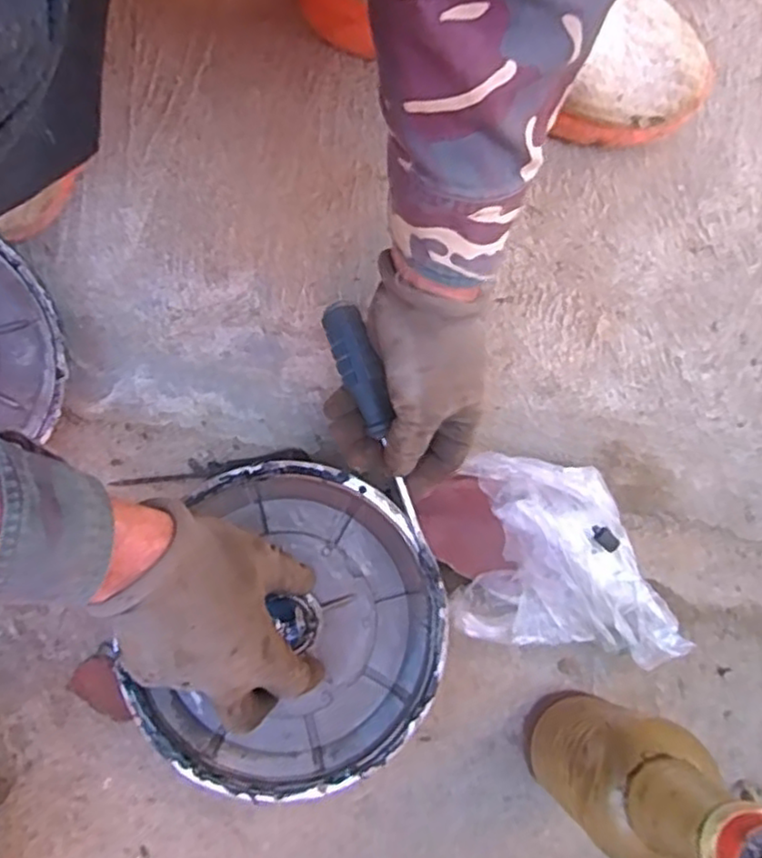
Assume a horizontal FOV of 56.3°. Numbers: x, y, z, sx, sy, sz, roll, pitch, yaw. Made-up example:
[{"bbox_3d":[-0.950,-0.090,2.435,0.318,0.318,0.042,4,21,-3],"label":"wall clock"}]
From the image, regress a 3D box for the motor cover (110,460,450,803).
[{"bbox_3d":[-0.057,0.133,0.481,0.196,0.040,0.212,11,78,1],"label":"motor cover"}]

